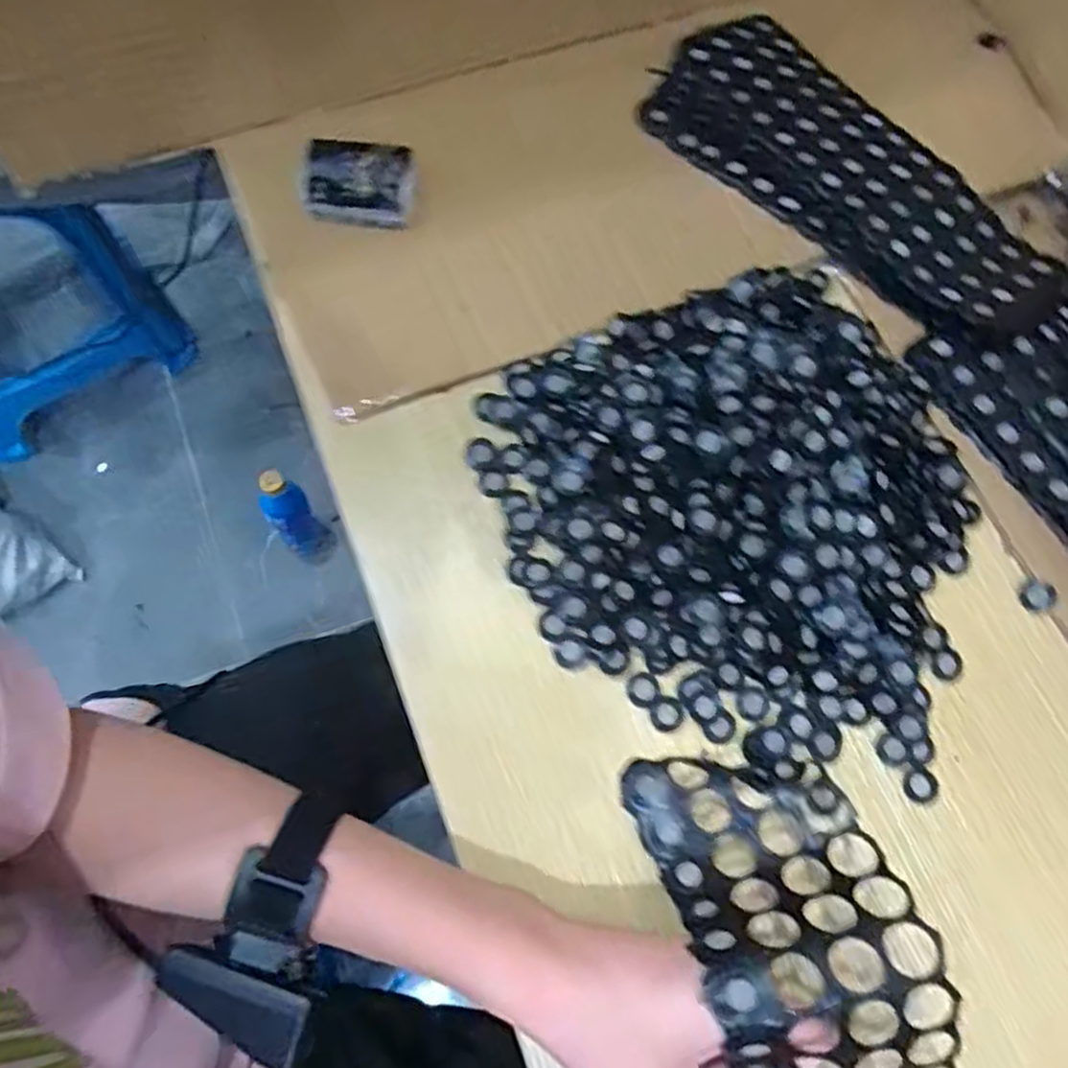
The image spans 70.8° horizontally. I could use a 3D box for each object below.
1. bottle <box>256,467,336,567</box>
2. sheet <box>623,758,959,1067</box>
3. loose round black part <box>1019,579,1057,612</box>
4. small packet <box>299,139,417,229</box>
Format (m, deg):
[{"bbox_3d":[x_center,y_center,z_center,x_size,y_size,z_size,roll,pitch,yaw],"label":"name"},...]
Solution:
[{"bbox_3d":[-0.342,-0.026,1.068,0.063,0.250,0.064,1,70,-2],"label":"bottle"},{"bbox_3d":[0.127,0.204,0.326,0.090,0.087,0.239,-28,72,-12],"label":"sheet"},{"bbox_3d":[0.296,0.035,0.437,0.017,0.016,0.018,2,70,-6],"label":"loose round black part"},{"bbox_3d":[-0.112,-0.225,0.481,0.070,0.021,0.054,2,70,-6],"label":"small packet"}]

